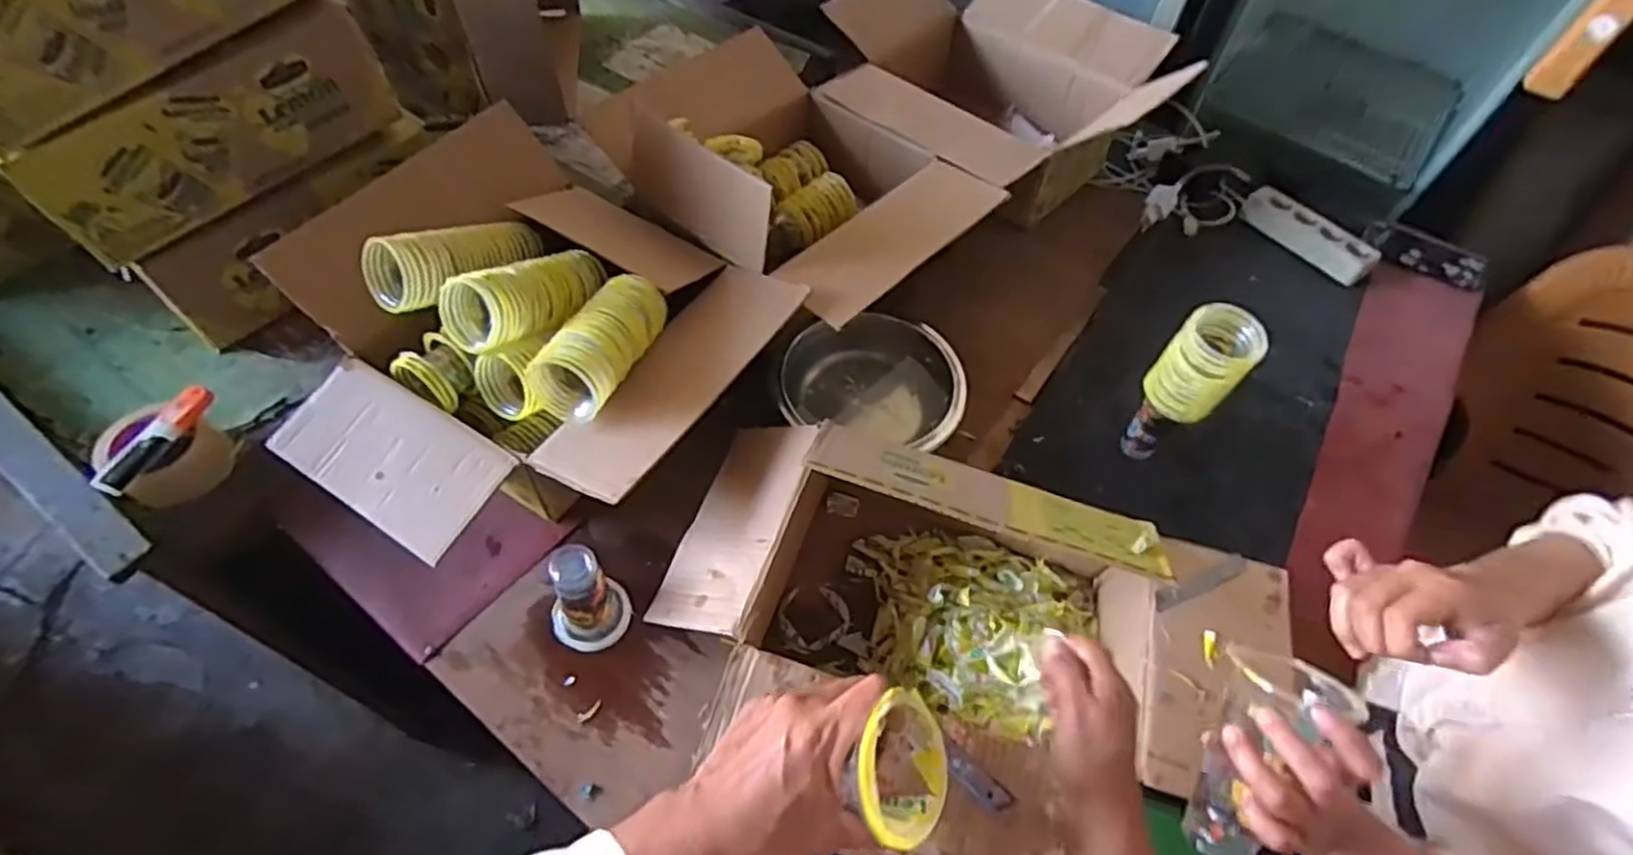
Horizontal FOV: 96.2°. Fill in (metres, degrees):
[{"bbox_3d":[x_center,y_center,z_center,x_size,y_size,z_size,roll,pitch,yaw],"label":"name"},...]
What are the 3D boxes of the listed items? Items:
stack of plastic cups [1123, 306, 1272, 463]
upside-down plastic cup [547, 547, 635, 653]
[{"bbox_3d":[0.401,-0.037,0.813,0.066,0.218,0.078,-37,67,-25],"label":"stack of plastic cups"},{"bbox_3d":[-0.223,0.164,0.701,0.073,0.129,0.059,-27,63,-21],"label":"upside-down plastic cup"}]

